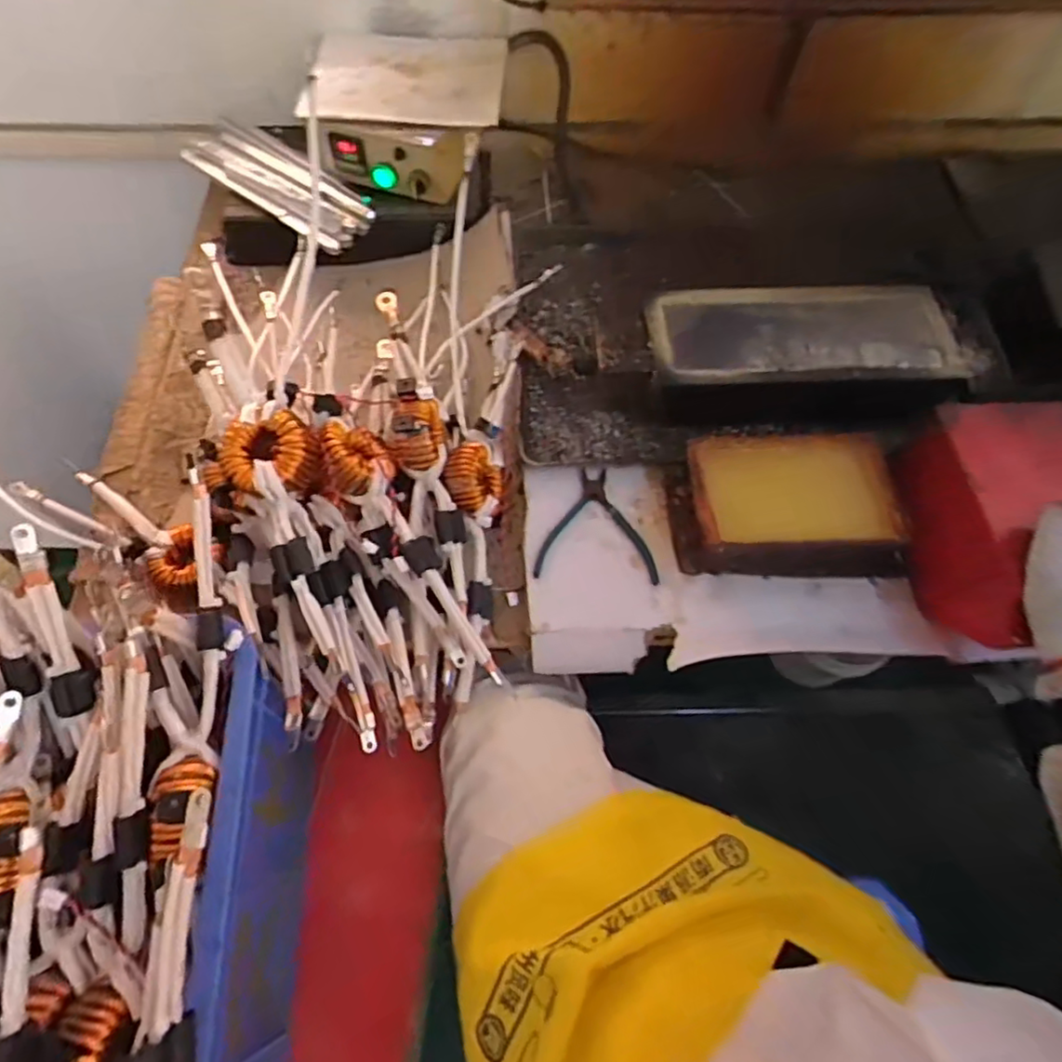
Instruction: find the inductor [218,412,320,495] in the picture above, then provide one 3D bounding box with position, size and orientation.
[{"bbox_3d":[-0.226,-0.065,0.539,0.081,0.040,0.067,-12,80,2],"label":"inductor"}]

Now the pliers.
[{"bbox_3d":[0.071,-0.008,0.670,0.125,0.016,0.131,4,62,1],"label":"pliers"}]

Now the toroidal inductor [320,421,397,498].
[{"bbox_3d":[-0.163,-0.067,0.584,0.076,0.032,0.067,12,44,-48],"label":"toroidal inductor"}]

